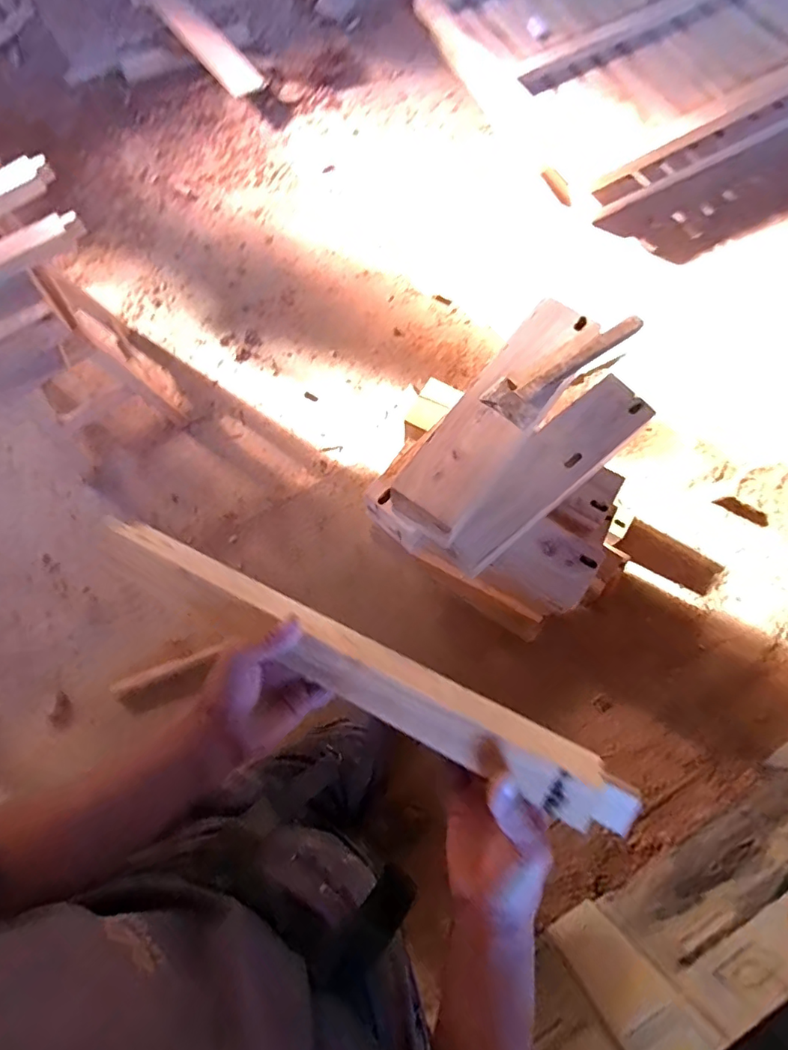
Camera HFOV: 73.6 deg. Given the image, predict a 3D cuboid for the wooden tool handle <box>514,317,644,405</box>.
[{"bbox_3d":[0.304,-0.272,0.860,0.256,0.024,0.029,-34,76,-10],"label":"wooden tool handle"}]

